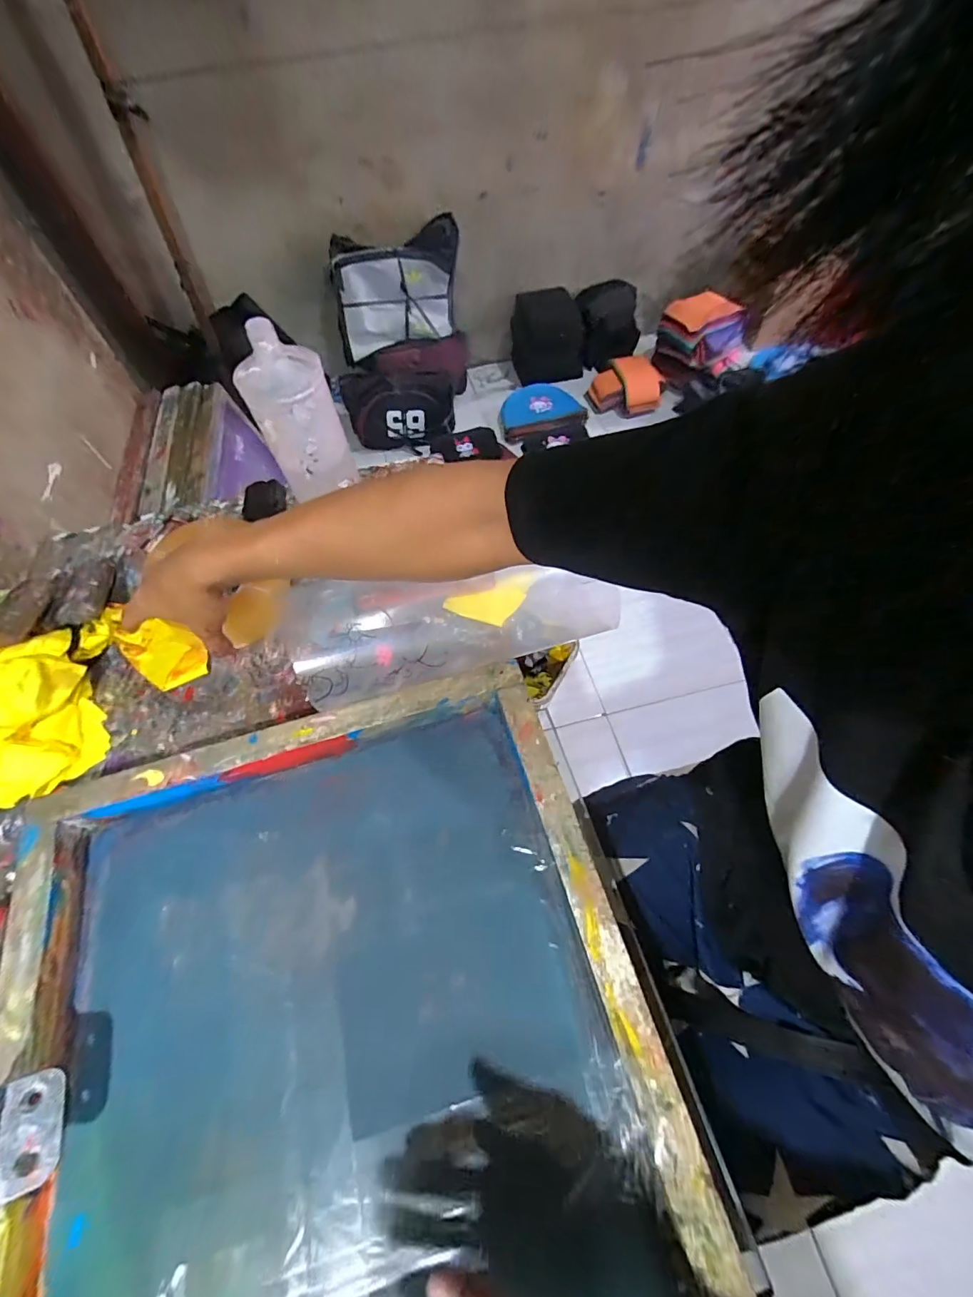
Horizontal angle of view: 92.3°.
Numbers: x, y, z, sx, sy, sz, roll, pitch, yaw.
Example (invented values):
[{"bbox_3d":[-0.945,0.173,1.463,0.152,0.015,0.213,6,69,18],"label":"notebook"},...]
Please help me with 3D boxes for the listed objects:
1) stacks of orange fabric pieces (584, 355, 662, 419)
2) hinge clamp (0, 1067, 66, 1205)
[{"bbox_3d":[0.490,-0.934,1.662,0.256,0.098,0.171,4,60,3],"label":"stacks of orange fabric pieces"},{"bbox_3d":[-0.338,0.324,0.297,0.111,0.025,0.060,-15,60,-8],"label":"hinge clamp"}]

